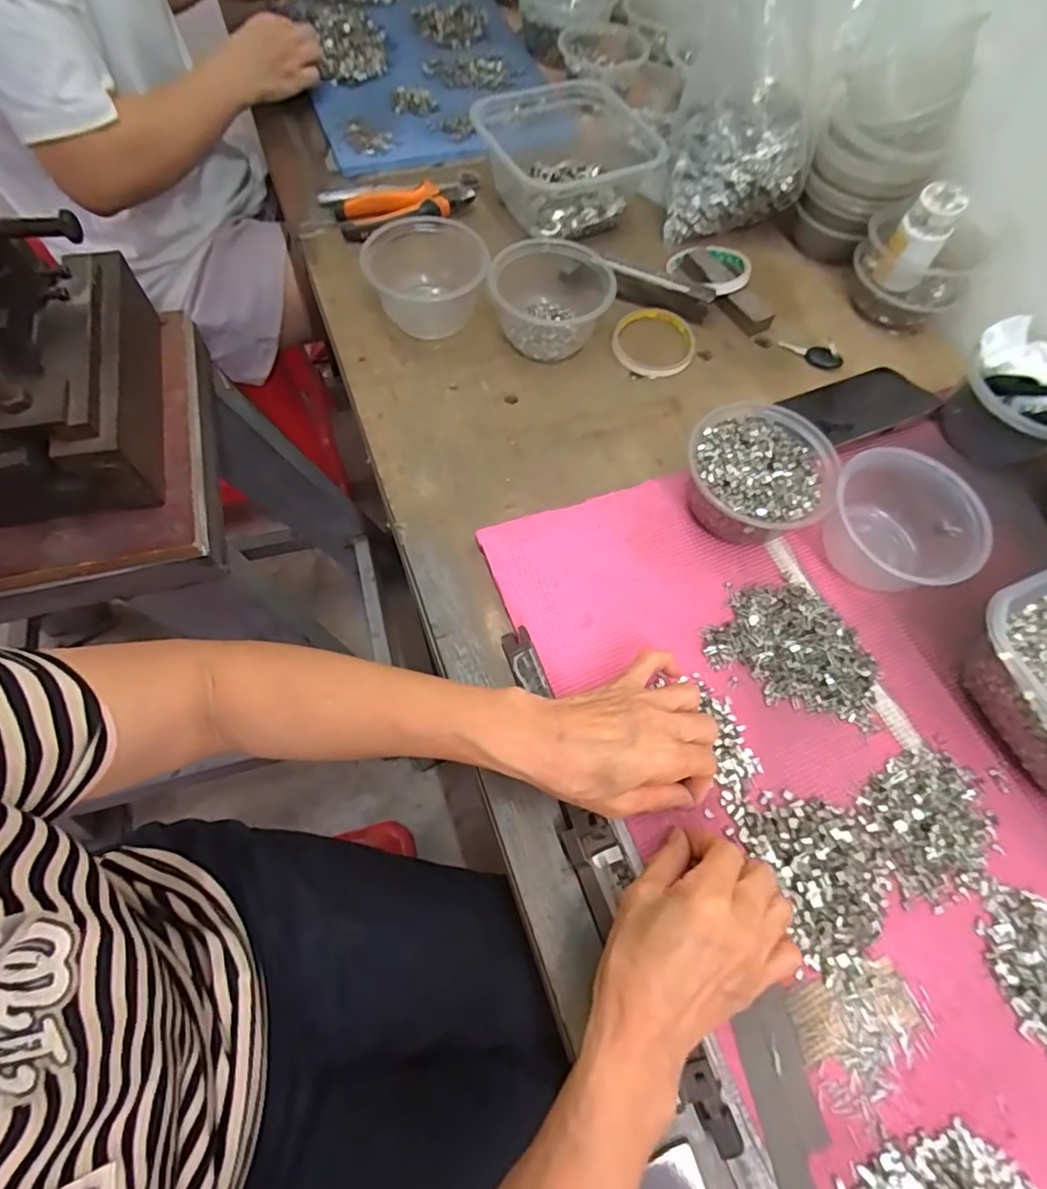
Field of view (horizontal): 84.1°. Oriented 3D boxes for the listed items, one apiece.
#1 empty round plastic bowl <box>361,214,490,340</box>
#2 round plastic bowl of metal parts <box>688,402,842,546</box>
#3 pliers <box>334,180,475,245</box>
[{"bbox_3d":[-0.095,-0.304,0.566,0.118,0.061,0.113,-2,64,-3],"label":"empty round plastic bowl"},{"bbox_3d":[0.188,-0.095,0.474,0.108,0.062,0.116,1,64,-2],"label":"round plastic bowl of metal parts"},{"bbox_3d":[-0.128,-0.424,0.637,0.150,0.029,0.052,-18,66,-11],"label":"pliers"}]

